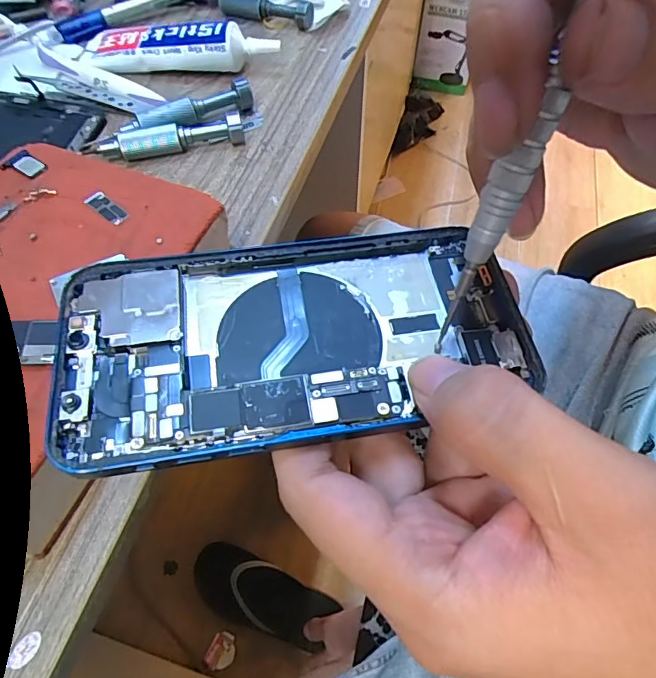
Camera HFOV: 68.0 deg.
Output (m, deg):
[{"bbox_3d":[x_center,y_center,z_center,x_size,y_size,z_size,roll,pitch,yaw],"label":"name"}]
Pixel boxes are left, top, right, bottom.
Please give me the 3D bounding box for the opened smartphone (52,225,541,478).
[{"bbox_3d":[-0.010,-0.001,0.156,0.145,0.010,0.072,-9,60,-5],"label":"opened smartphone"}]

